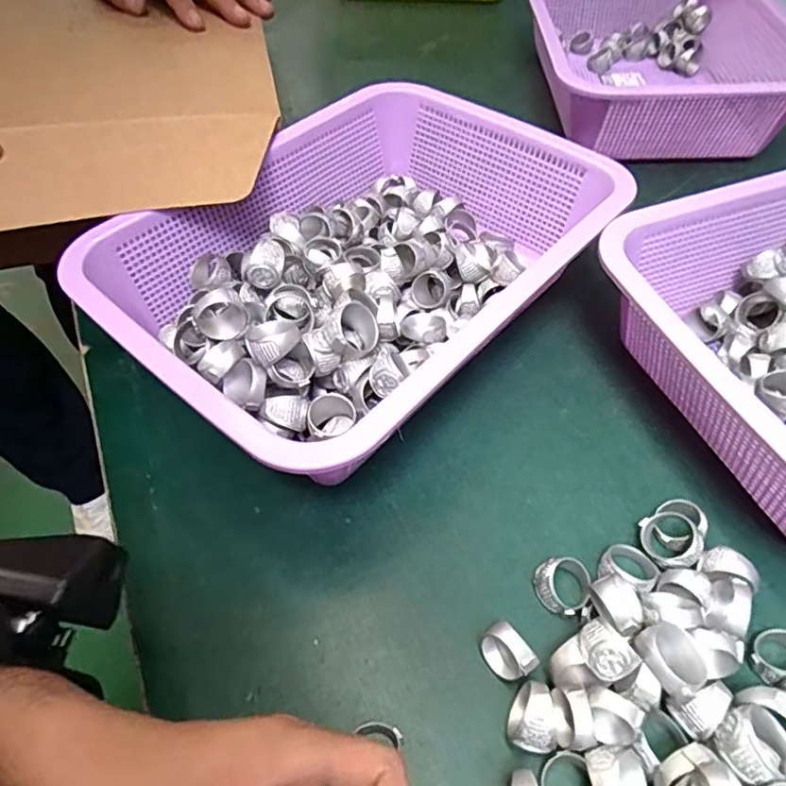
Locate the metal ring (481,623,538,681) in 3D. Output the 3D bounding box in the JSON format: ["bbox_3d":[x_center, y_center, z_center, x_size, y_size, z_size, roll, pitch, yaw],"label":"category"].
[{"bbox_3d":[0.051,0.119,0.262,0.016,0.021,0.023,-30,57,-20],"label":"metal ring"}]

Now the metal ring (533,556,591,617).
[{"bbox_3d":[0.083,0.094,0.284,0.025,0.017,0.025,-1,52,1],"label":"metal ring"}]

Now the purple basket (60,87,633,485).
[{"bbox_3d":[-0.015,-0.081,0.380,0.222,0.083,0.306,34,60,25],"label":"purple basket"}]

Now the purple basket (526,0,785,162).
[{"bbox_3d":[0.244,-0.334,0.568,0.227,0.079,0.295,1,52,2],"label":"purple basket"}]

